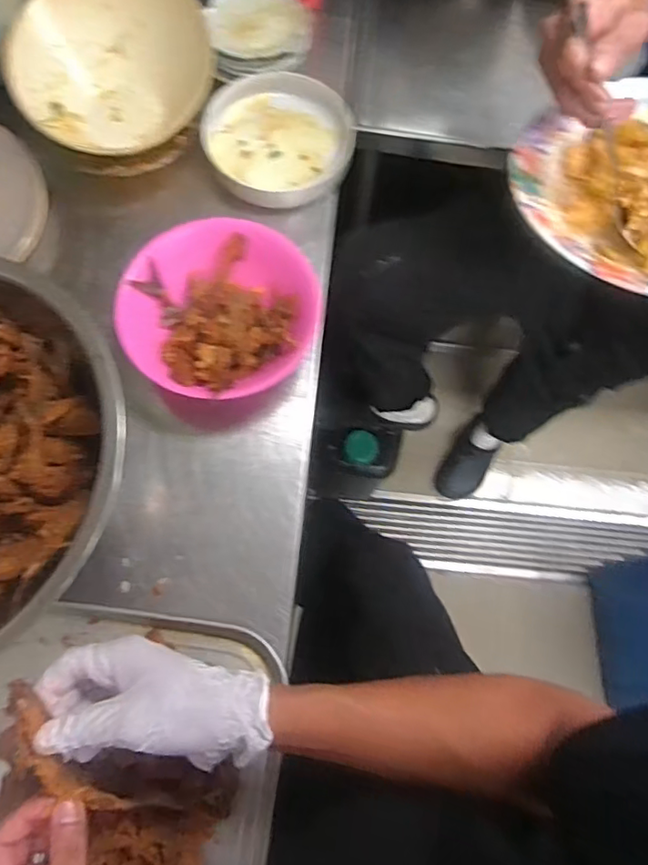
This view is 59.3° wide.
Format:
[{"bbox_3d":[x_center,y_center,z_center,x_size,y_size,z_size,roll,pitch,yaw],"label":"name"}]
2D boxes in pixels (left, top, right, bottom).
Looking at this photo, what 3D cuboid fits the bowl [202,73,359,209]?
[{"bbox_3d":[-0.061,-0.383,0.756,0.186,0.054,0.185,1,72,-2],"label":"bowl"}]

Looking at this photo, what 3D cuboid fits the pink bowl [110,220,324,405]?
[{"bbox_3d":[-0.120,-0.134,0.658,0.210,0.069,0.213,1,72,-2],"label":"pink bowl"}]

